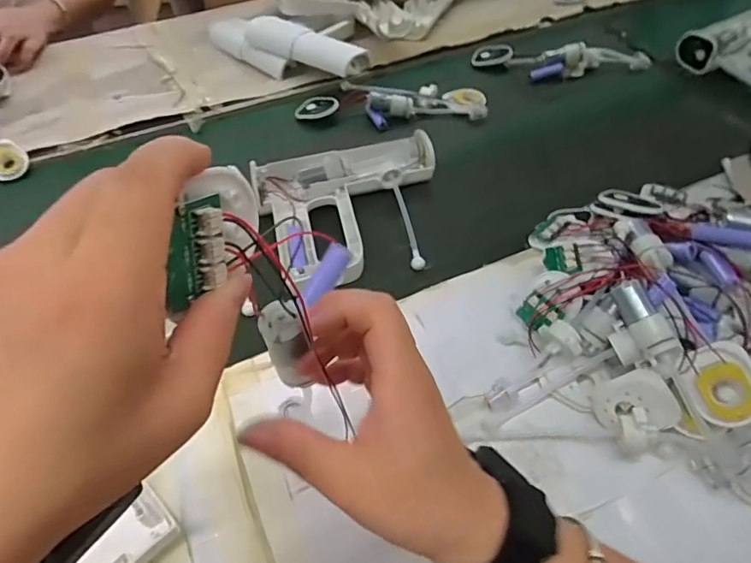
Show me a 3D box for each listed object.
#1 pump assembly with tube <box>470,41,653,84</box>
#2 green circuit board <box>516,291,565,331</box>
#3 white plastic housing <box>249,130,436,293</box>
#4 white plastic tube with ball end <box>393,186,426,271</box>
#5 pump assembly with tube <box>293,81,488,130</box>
[{"bbox_3d":[0.271,-0.326,0.759,0.249,0.039,0.064,8,51,9],"label":"pump assembly with tube"},{"bbox_3d":[0.146,0.028,0.461,0.029,0.005,0.034,-49,57,7],"label":"green circuit board"},{"bbox_3d":[-0.020,-0.093,0.577,0.208,0.037,0.179,-18,51,-12],"label":"white plastic housing"},{"bbox_3d":[0.035,-0.061,0.564,0.012,0.010,0.107,-10,65,-8],"label":"white plastic tube with ball end"},{"bbox_3d":[0.023,-0.253,0.711,0.255,0.025,0.097,3,50,5],"label":"pump assembly with tube"}]

